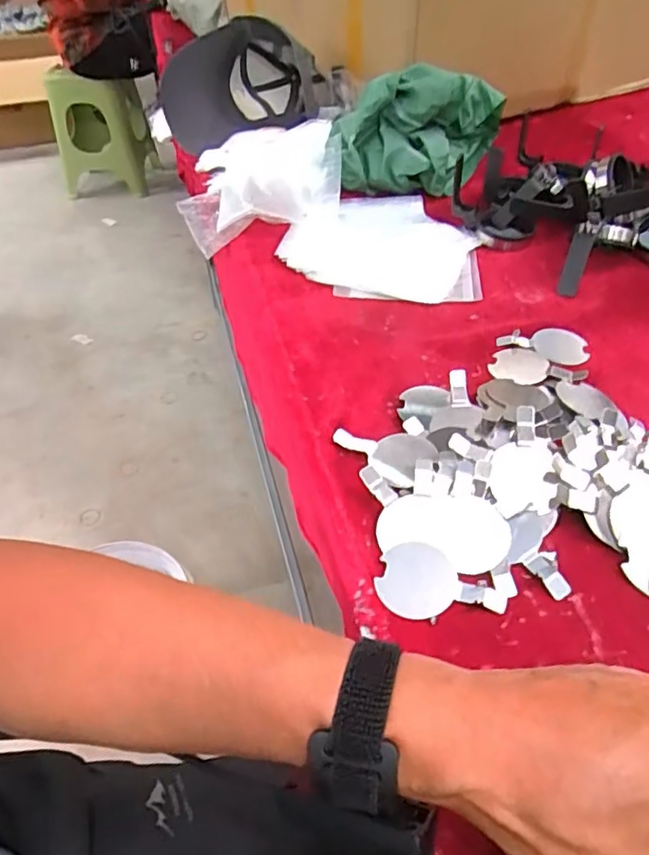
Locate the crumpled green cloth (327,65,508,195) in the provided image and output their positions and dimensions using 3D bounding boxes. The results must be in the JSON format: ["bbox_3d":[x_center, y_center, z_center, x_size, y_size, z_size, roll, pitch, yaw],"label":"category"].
[{"bbox_3d":[0.118,-0.393,0.780,0.212,0.128,0.114,10,46,11],"label":"crumpled green cloth"}]

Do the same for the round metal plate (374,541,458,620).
[{"bbox_3d":[0.062,0.103,0.397,0.053,0.004,0.051,-13,51,-1],"label":"round metal plate"}]

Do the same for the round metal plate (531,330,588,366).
[{"bbox_3d":[0.226,-0.079,0.568,0.050,0.004,0.053,10,46,11],"label":"round metal plate"}]

